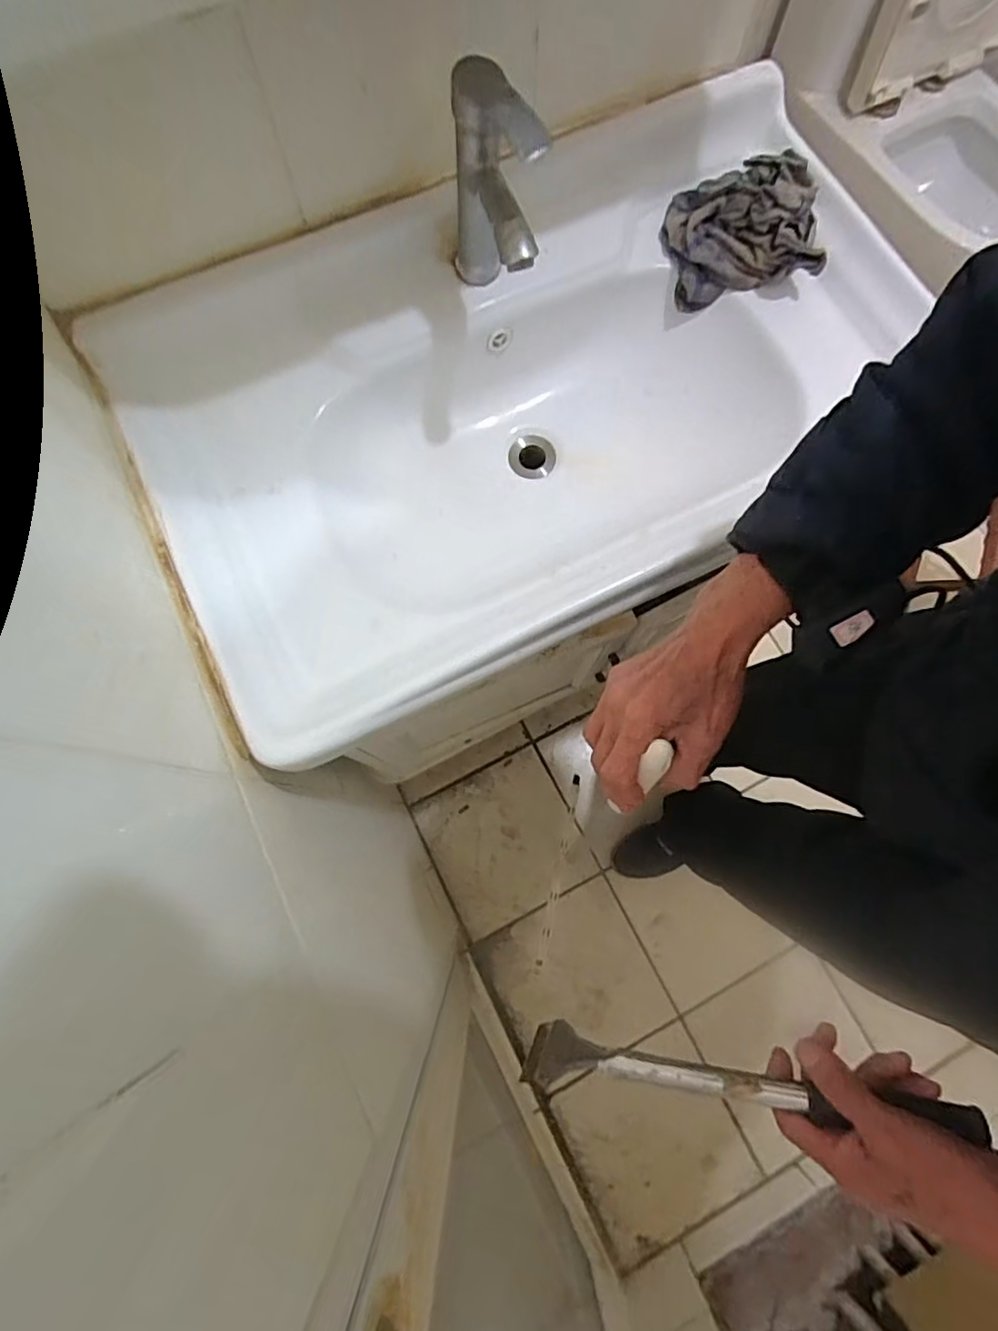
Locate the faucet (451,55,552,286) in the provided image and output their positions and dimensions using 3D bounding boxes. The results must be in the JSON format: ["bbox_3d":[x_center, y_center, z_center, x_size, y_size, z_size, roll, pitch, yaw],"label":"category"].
[{"bbox_3d":[0.002,-0.399,0.533,0.051,0.194,0.127,-26,77,-7],"label":"faucet"}]

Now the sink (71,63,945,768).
[{"bbox_3d":[0.050,-0.261,0.657,0.783,0.230,0.455,-28,77,-7],"label":"sink"}]

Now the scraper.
[{"bbox_3d":[0.161,0.284,0.399,0.283,0.057,0.022,0,75,14],"label":"scraper"}]

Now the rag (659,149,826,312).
[{"bbox_3d":[0.264,-0.476,0.642,0.159,0.096,0.108,2,75,0],"label":"rag"}]

